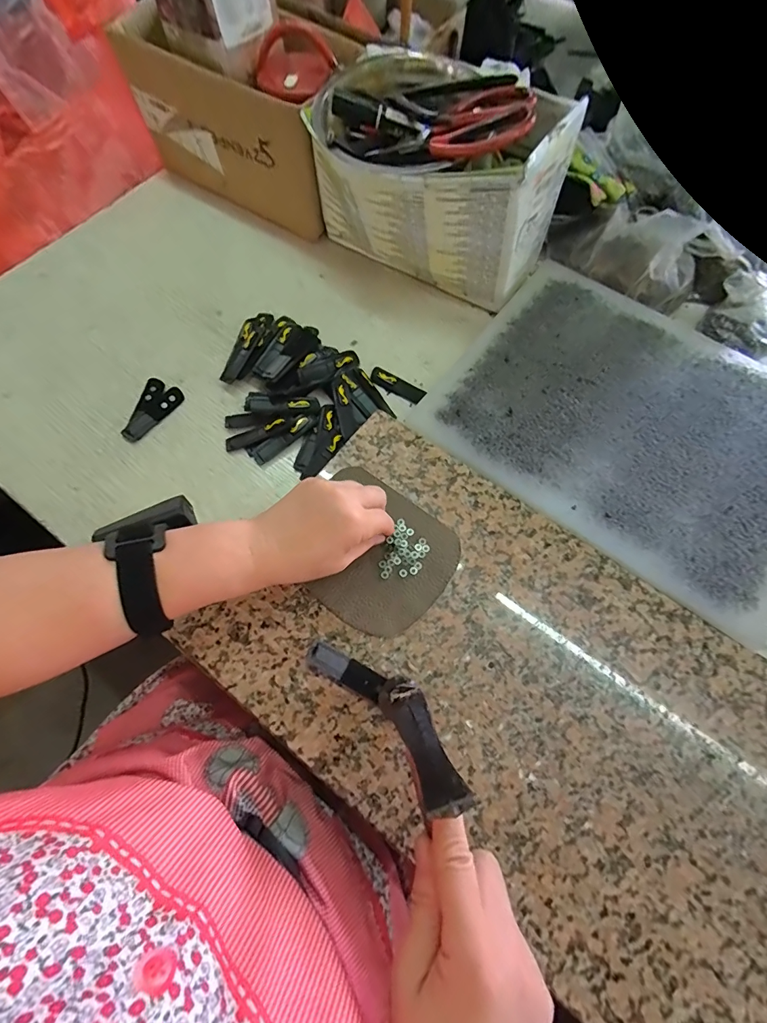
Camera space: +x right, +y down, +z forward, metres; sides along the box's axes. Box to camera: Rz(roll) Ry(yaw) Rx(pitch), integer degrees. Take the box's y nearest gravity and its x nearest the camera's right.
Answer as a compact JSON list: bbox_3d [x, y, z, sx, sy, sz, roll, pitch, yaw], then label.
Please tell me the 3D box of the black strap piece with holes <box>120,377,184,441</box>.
[{"bbox_3d":[-0.267,-0.114,0.465,0.043,0.009,0.078,28,71,10],"label":"black strap piece with holes"}]

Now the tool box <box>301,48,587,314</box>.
[{"bbox_3d":[0.054,-0.370,0.479,0.265,0.166,0.167,30,72,10],"label":"tool box"}]

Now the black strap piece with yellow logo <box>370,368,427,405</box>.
[{"bbox_3d":[0.015,-0.147,0.481,0.068,0.009,0.023,30,72,10],"label":"black strap piece with yellow logo"}]

